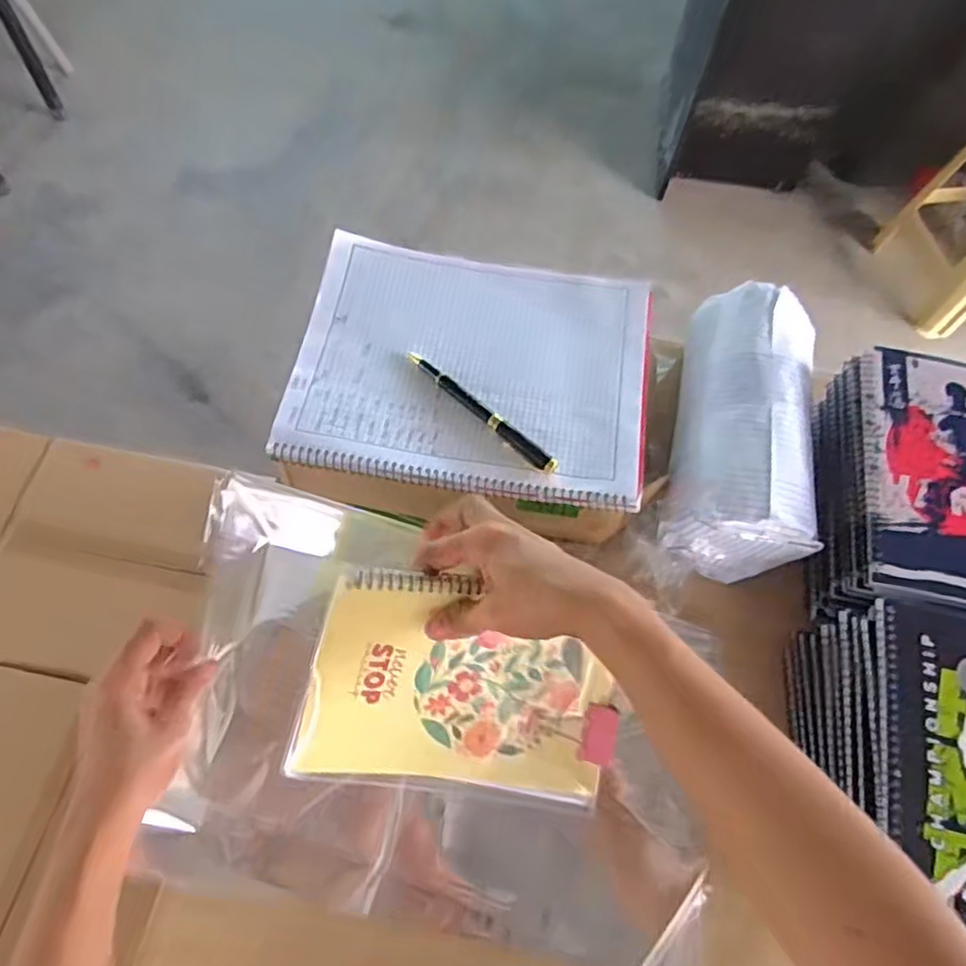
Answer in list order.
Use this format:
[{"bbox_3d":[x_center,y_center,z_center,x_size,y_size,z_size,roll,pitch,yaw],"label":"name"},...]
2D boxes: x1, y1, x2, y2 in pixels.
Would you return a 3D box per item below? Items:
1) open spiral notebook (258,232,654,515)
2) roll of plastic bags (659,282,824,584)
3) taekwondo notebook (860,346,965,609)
[{"bbox_3d":[-0.005,-0.093,0.536,0.272,0.015,0.206,9,63,1],"label":"open spiral notebook"},{"bbox_3d":[0.206,-0.049,0.550,0.095,0.078,0.240,11,64,2],"label":"roll of plastic bags"},{"bbox_3d":[0.351,-0.003,0.486,0.151,0.009,0.201,12,64,2],"label":"taekwondo notebook"}]

